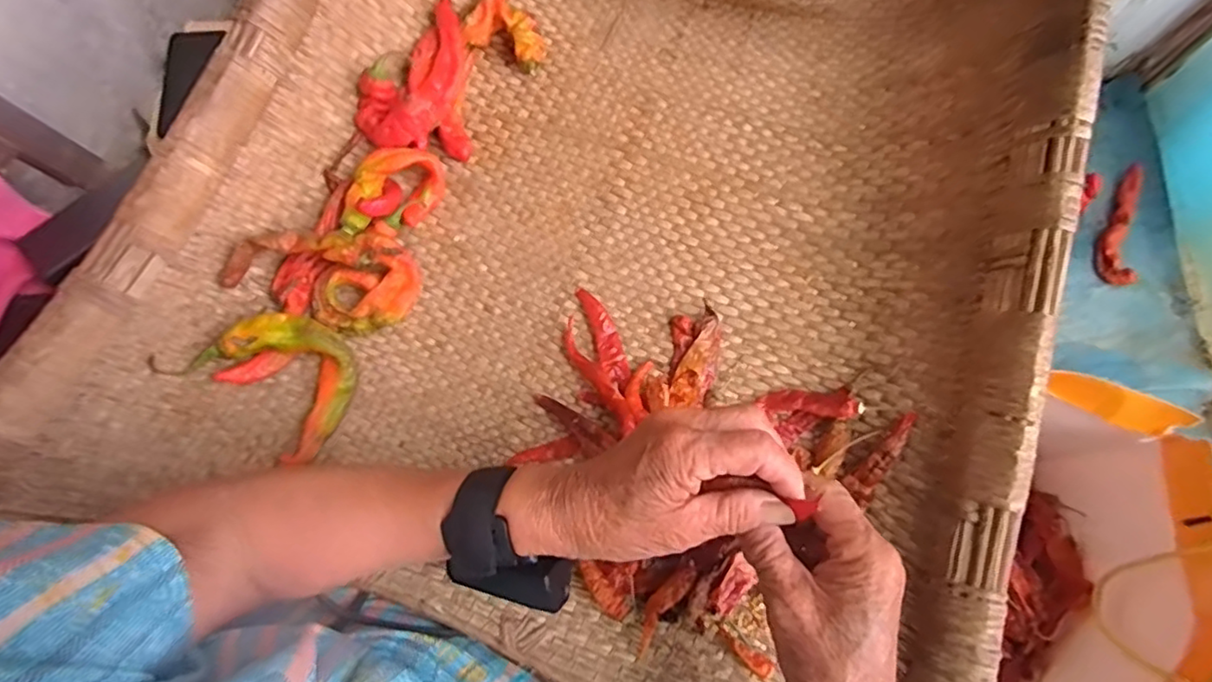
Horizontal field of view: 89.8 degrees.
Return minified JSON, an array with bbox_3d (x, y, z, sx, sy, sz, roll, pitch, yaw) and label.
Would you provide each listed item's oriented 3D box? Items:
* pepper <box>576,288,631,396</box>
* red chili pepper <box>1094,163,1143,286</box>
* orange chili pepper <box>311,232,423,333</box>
[{"bbox_3d":[-0.001,-0.001,0.462,0.018,0.011,0.086,-19,74,-3],"label":"pepper"},{"bbox_3d":[0.726,-0.165,0.856,0.043,0.031,0.177,18,75,7],"label":"red chili pepper"},{"bbox_3d":[-0.185,-0.041,0.472,0.082,0.034,0.064,-41,76,-9],"label":"orange chili pepper"}]

